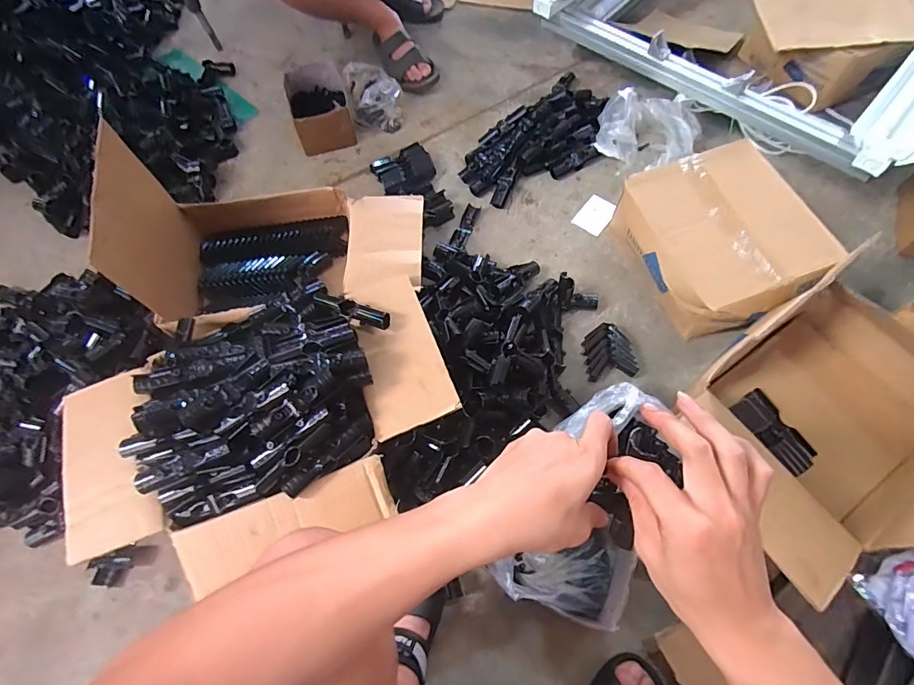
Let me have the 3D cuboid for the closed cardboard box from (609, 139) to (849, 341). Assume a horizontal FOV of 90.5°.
[{"bbox_3d":[0.498,-0.196,0.879,0.292,0.155,0.339,-23,67,-9],"label":"closed cardboard box"}]

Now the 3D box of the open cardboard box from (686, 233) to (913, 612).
[{"bbox_3d":[0.542,0.109,0.667,0.466,0.251,0.290,-32,68,-12],"label":"open cardboard box"}]

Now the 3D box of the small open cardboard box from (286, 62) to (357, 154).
[{"bbox_3d":[-0.336,-0.571,1.121,0.139,0.089,0.193,-17,66,-6],"label":"small open cardboard box"}]

